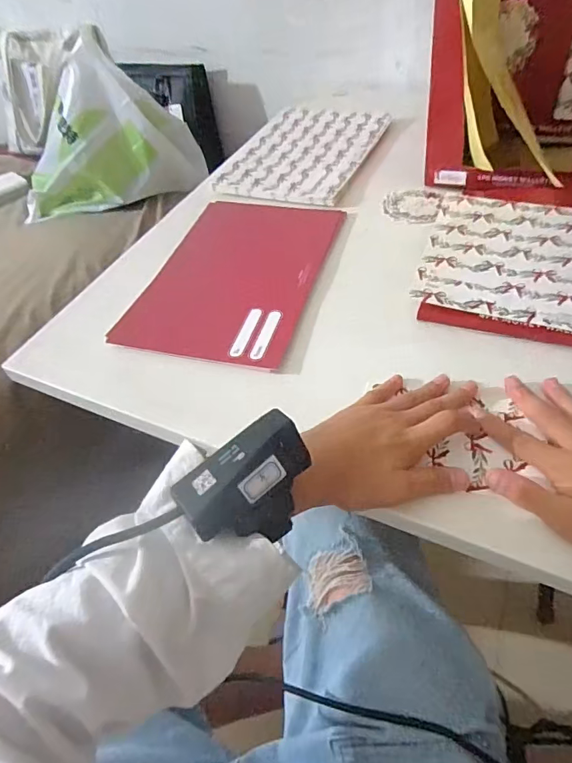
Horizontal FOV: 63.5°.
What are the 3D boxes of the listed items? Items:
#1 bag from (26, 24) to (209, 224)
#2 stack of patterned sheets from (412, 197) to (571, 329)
[{"bbox_3d":[-0.316,-0.419,0.781,0.316,0.254,0.083,-14,47,-6],"label":"bag"},{"bbox_3d":[0.261,-0.108,0.420,0.254,0.005,0.167,15,57,18],"label":"stack of patterned sheets"}]

